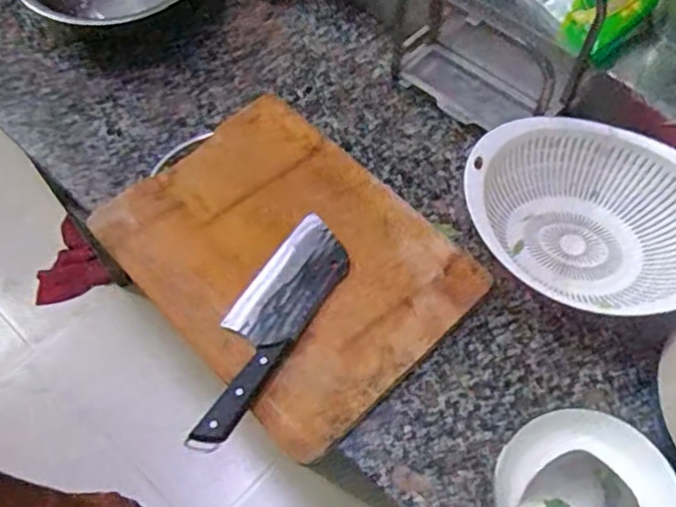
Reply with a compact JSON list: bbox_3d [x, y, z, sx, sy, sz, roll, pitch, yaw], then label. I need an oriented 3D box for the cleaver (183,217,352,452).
[{"bbox_3d":[-0.080,0.076,0.690,0.078,0.028,0.282,29,66,15],"label":"cleaver"}]

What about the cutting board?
[{"bbox_3d":[-0.062,0.003,0.745,0.290,0.025,0.388,-41,69,-19],"label":"cutting board"}]

